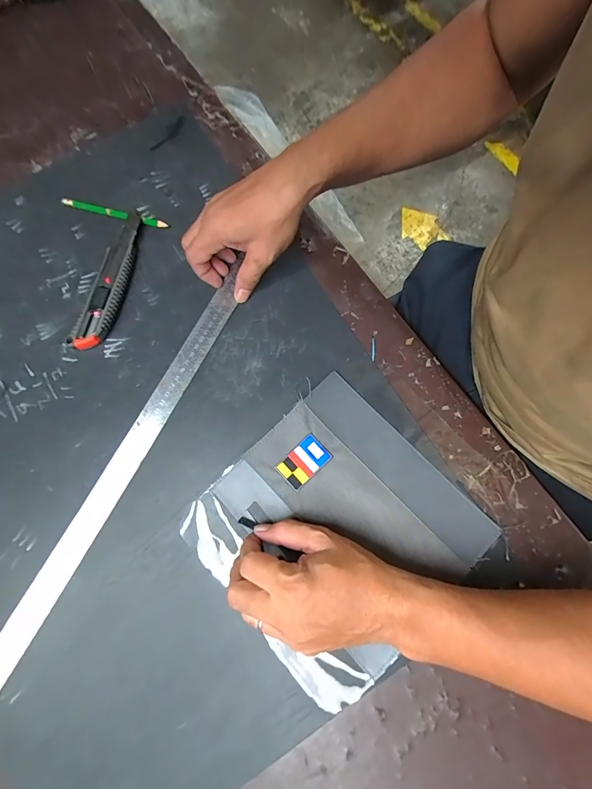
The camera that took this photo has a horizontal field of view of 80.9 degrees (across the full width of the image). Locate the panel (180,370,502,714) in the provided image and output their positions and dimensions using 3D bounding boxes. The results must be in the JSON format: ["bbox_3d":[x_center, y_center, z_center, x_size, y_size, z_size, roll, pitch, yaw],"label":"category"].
[{"bbox_3d":[0.037,0.124,0.328,0.219,0.013,0.214,-44,79,-9],"label":"panel"}]

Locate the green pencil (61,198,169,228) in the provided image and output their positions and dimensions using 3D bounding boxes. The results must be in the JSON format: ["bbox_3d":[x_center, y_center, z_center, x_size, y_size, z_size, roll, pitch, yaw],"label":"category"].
[{"bbox_3d":[-0.218,-0.218,0.417,0.134,0.007,0.009,15,77,5],"label":"green pencil"}]

